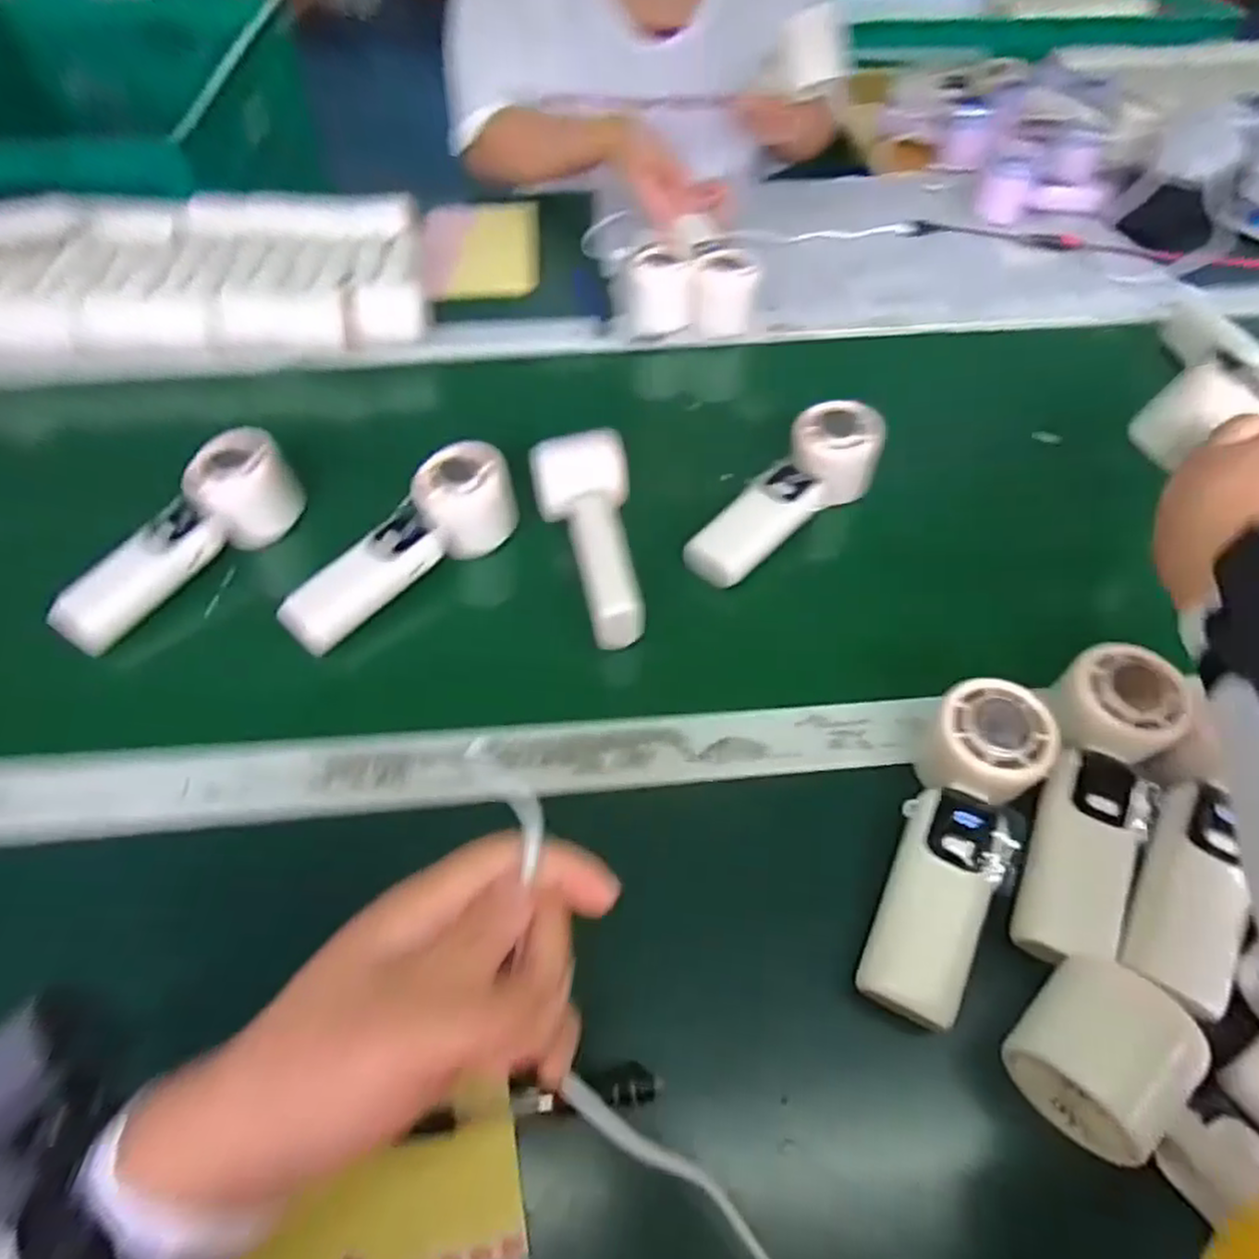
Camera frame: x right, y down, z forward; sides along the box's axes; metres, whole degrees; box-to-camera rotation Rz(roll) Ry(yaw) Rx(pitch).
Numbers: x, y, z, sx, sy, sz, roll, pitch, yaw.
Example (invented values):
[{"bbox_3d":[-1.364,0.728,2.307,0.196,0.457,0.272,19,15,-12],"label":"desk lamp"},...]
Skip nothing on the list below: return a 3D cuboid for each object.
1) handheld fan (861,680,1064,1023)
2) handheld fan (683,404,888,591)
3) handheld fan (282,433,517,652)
[{"bbox_3d":[0.160,0.106,0.362,0.051,0.047,0.166,23,68,17],"label":"handheld fan"},{"bbox_3d":[0.112,-0.095,0.501,0.061,0.048,0.170,34,60,23],"label":"handheld fan"},{"bbox_3d":[-0.148,-0.056,0.479,0.053,0.050,0.172,34,60,23],"label":"handheld fan"}]

